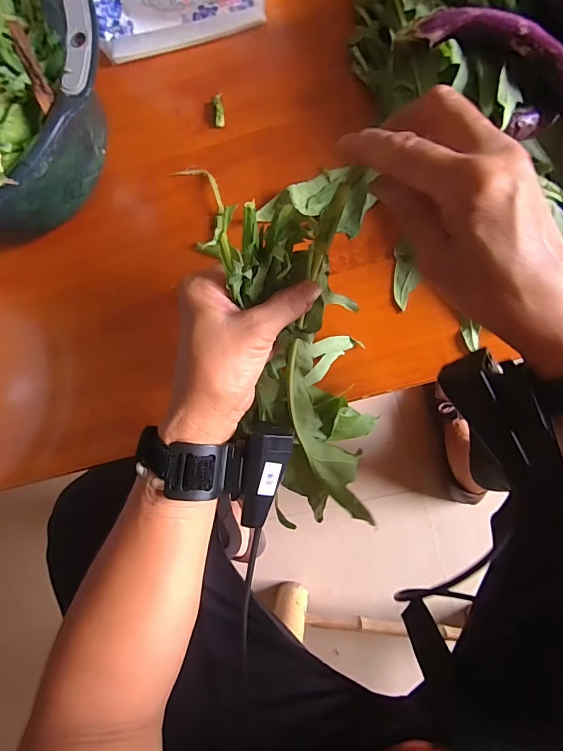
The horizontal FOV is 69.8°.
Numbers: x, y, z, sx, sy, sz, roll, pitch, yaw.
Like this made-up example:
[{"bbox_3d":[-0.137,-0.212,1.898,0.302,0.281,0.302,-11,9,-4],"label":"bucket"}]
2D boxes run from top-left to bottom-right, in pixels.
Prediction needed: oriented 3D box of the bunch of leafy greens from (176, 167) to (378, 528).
[{"bbox_3d":[0.025,0.005,0.325,0.099,0.072,0.296,-6,119,6],"label":"bunch of leafy greens"}]

